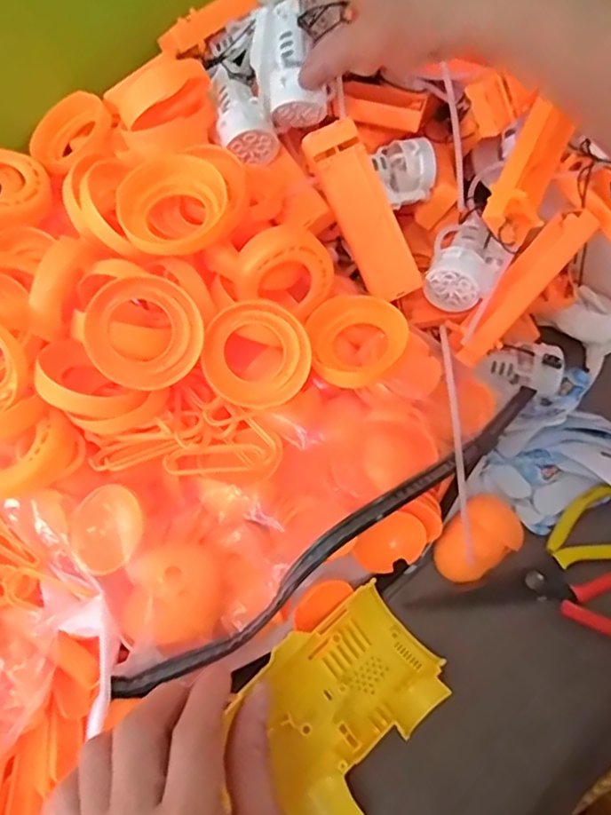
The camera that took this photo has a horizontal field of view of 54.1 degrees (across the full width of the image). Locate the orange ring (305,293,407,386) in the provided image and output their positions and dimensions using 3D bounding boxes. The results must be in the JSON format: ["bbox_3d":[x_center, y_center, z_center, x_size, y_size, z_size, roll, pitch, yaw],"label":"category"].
[{"bbox_3d":[0.029,-0.038,0.342,0.053,0.017,0.055,-1,60,2],"label":"orange ring"}]

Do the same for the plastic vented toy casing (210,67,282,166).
[{"bbox_3d":[-0.043,-0.182,0.370,0.031,0.025,0.063,-24,78,-11],"label":"plastic vented toy casing"}]

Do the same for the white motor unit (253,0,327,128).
[{"bbox_3d":[-0.012,-0.209,0.363,0.033,0.034,0.073,-13,89,-6],"label":"white motor unit"}]

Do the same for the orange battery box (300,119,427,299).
[{"bbox_3d":[0.035,-0.117,0.358,0.033,0.015,0.108,-29,97,-14],"label":"orange battery box"}]

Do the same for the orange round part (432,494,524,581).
[{"bbox_3d":[0.100,0.073,0.341,0.051,0.029,0.034,-31,64,-15],"label":"orange round part"}]

